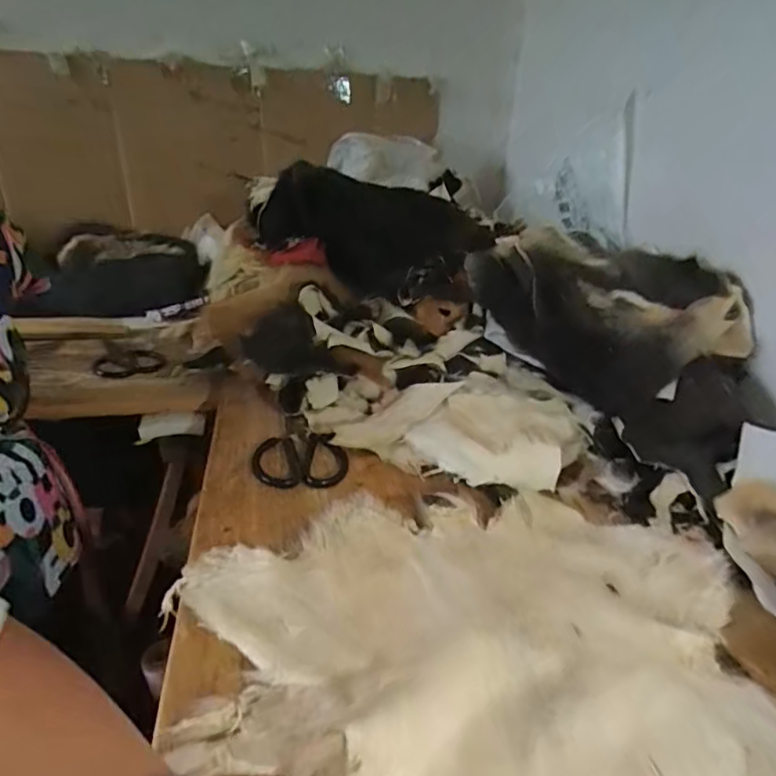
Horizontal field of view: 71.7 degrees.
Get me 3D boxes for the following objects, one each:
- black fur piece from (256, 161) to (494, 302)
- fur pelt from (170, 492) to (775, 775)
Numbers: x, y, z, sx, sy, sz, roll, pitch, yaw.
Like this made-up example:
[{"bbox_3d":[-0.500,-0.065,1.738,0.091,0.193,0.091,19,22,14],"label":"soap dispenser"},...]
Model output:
[{"bbox_3d":[-0.018,-0.311,1.117,0.490,0.272,0.137,-15,31,-31],"label":"black fur piece"},{"bbox_3d":[0.078,0.193,0.415,0.445,0.035,0.315,-2,28,-11],"label":"fur pelt"}]

